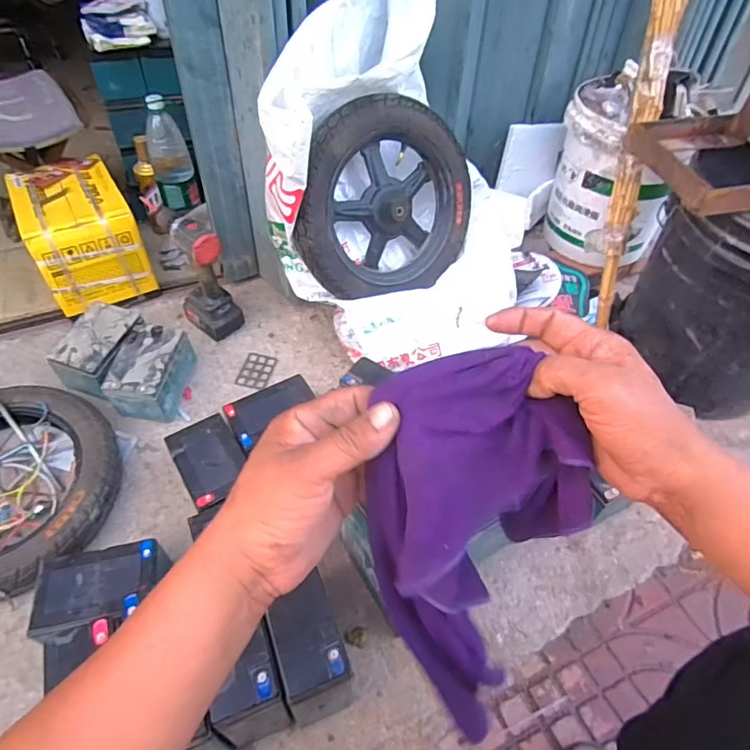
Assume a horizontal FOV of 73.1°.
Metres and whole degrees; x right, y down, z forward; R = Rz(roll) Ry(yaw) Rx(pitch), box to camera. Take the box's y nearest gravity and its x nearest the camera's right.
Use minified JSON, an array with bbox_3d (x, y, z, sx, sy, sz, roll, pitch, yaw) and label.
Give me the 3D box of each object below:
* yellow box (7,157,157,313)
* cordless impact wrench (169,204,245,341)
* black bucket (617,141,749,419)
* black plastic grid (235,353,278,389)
[{"bbox_3d":[-0.631,-0.310,1.091,0.193,0.166,0.321,-24,51,-22],"label":"yellow box"},{"bbox_3d":[-0.339,-0.195,1.002,0.121,0.258,0.077,35,55,28],"label":"cordless impact wrench"},{"bbox_3d":[0.679,-0.154,0.933,0.336,0.391,0.345,35,55,28],"label":"black bucket"},{"bbox_3d":[-0.242,-0.008,1.038,0.066,0.004,0.078,15,60,3],"label":"black plastic grid"}]

